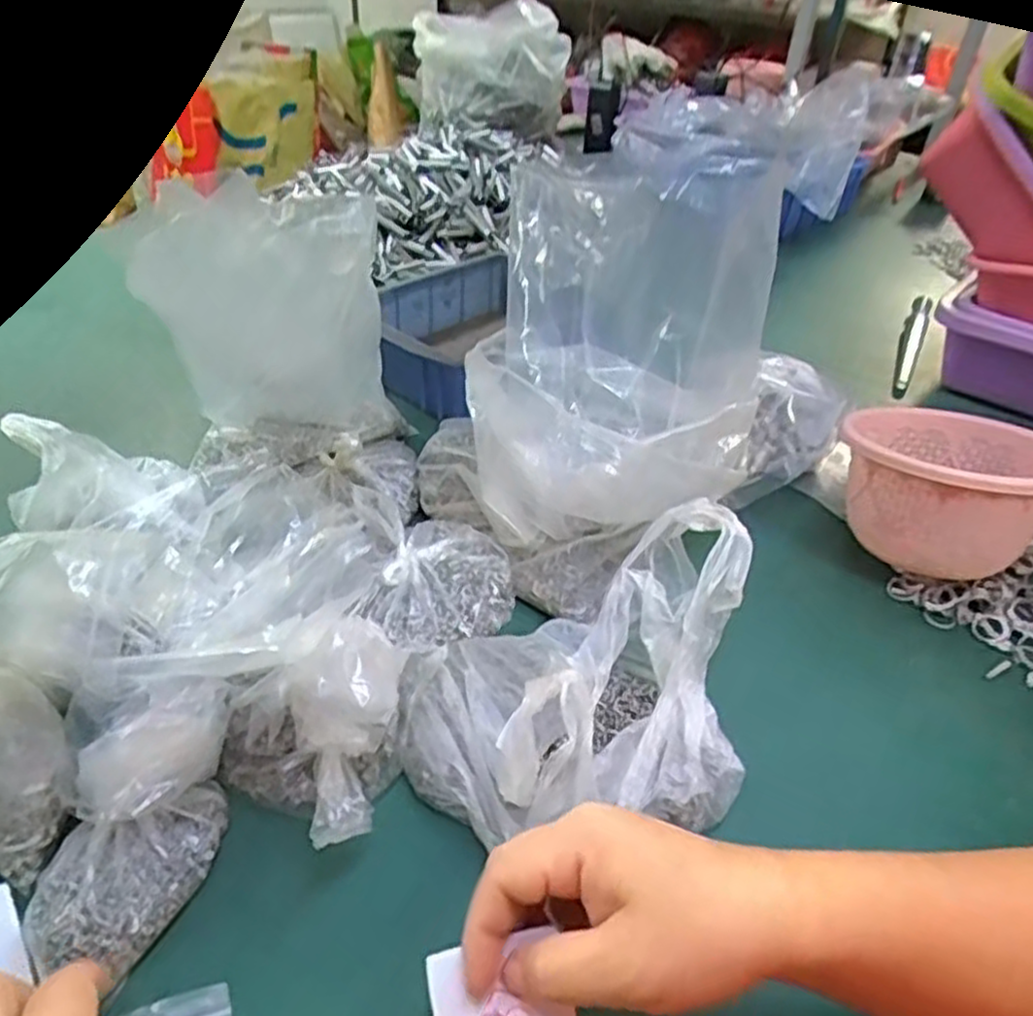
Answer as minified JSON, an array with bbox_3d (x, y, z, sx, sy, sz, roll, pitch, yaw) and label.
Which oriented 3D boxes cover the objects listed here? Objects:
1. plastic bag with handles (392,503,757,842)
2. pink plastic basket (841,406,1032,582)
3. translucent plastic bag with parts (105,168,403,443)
[{"bbox_3d":[0.032,0.087,0.410,0.189,0.096,0.174,1,38,-4],"label":"plastic bag with handles"},{"bbox_3d":[0.299,-0.009,0.540,0.135,0.117,0.127,17,40,17],"label":"pink plastic basket"},{"bbox_3d":[-0.157,-0.114,0.505,0.135,0.224,0.026,-12,62,-10],"label":"translucent plastic bag with parts"}]

